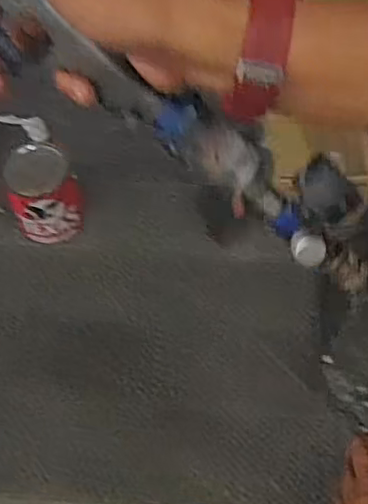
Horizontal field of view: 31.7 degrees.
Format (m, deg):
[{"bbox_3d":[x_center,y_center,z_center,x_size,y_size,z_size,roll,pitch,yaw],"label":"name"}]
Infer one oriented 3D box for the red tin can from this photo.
[{"bbox_3d":[-0.330,-0.135,1.581,0.165,0.232,0.137,-10,61,-5],"label":"red tin can"}]

